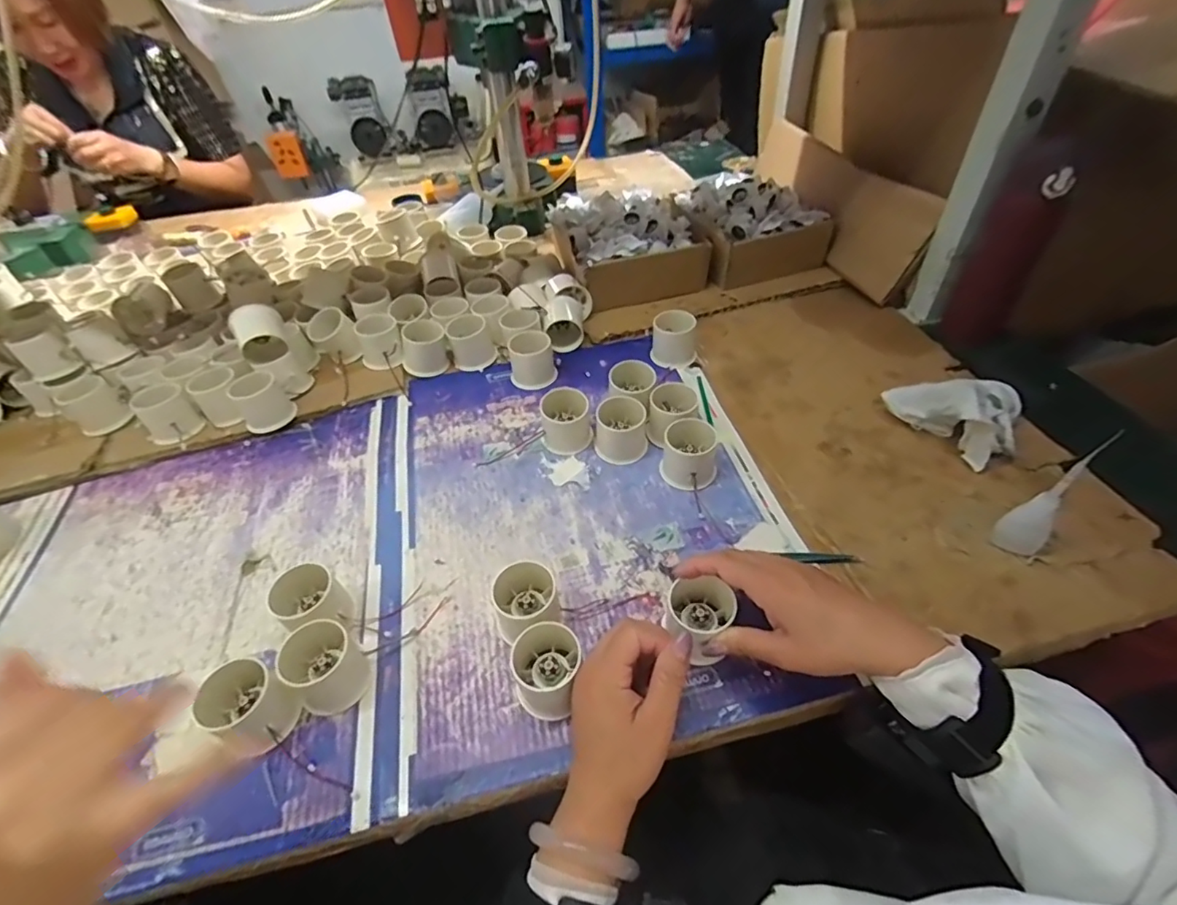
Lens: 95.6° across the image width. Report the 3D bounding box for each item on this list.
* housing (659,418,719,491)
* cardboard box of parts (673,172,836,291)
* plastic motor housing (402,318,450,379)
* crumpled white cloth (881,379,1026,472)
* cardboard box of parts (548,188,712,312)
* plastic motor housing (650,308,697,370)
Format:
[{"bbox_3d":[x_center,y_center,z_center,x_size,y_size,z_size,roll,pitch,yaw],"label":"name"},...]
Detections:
[{"bbox_3d":[0.103,0.001,0.538,0.057,0.047,0.065,7,48,11],"label":"housing"},{"bbox_3d":[0.246,-0.349,0.811,0.188,0.090,0.203,-15,48,-9],"label":"cardboard box of parts"},{"bbox_3d":[-0.210,-0.135,0.677,0.057,0.057,0.047,-24,50,-16],"label":"plastic motor housing"},{"bbox_3d":[0.389,-0.049,0.550,0.097,0.065,0.114,-23,50,-16],"label":"crumpled white cloth"},{"bbox_3d":[0.058,-0.314,0.789,0.193,0.078,0.218,-14,48,-9],"label":"cardboard box of parts"},{"bbox_3d":[0.106,-0.140,0.655,0.055,0.050,0.046,7,48,11],"label":"plastic motor housing"}]

